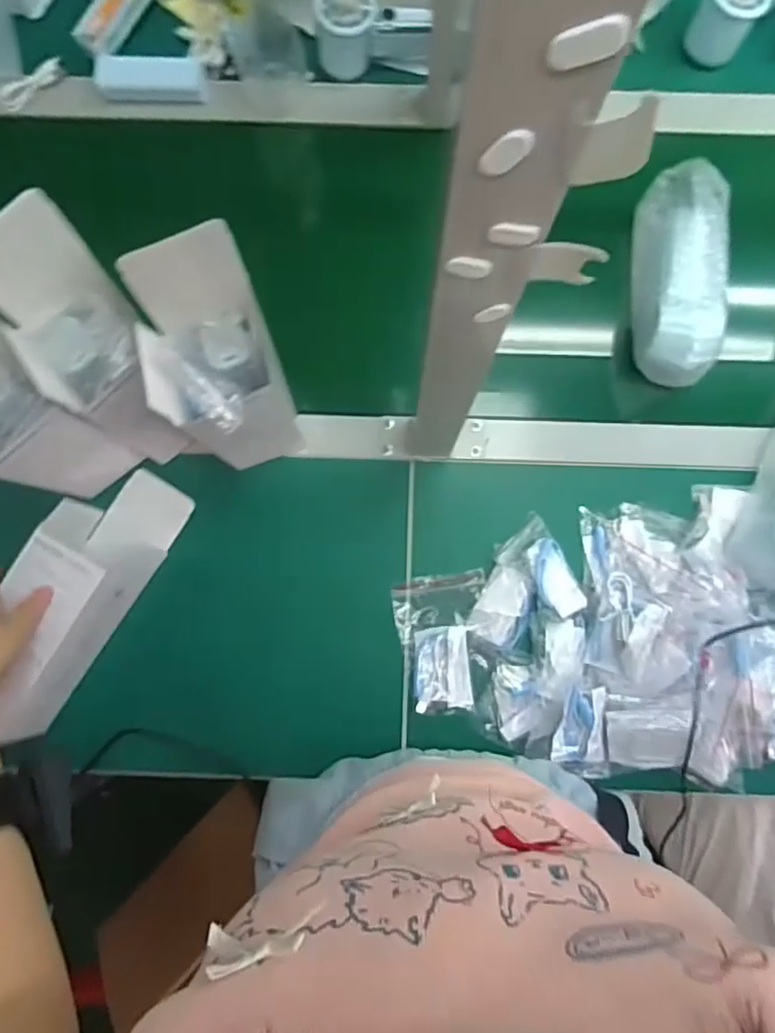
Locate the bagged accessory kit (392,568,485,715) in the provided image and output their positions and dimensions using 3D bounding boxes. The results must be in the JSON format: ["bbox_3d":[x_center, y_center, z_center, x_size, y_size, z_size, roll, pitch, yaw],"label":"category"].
[{"bbox_3d":[0.052,0.116,0.573,0.081,0.016,0.122,-7,84,0],"label":"bagged accessory kit"}]

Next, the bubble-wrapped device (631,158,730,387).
[{"bbox_3d":[0.273,-0.221,0.573,0.070,0.065,0.197,3,84,1],"label":"bubble-wrapped device"}]

